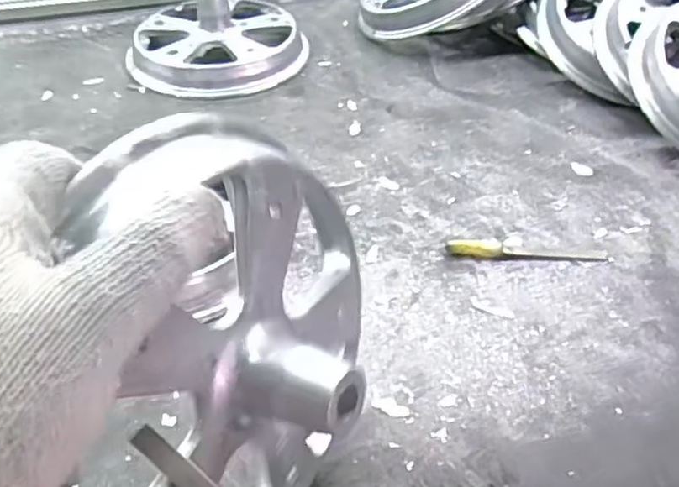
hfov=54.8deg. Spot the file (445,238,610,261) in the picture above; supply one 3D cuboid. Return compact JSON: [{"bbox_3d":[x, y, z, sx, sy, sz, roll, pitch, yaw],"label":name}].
[{"bbox_3d":[0.150,0.004,0.524,0.127,0.011,0.015,2,43,2],"label":"file"}]

